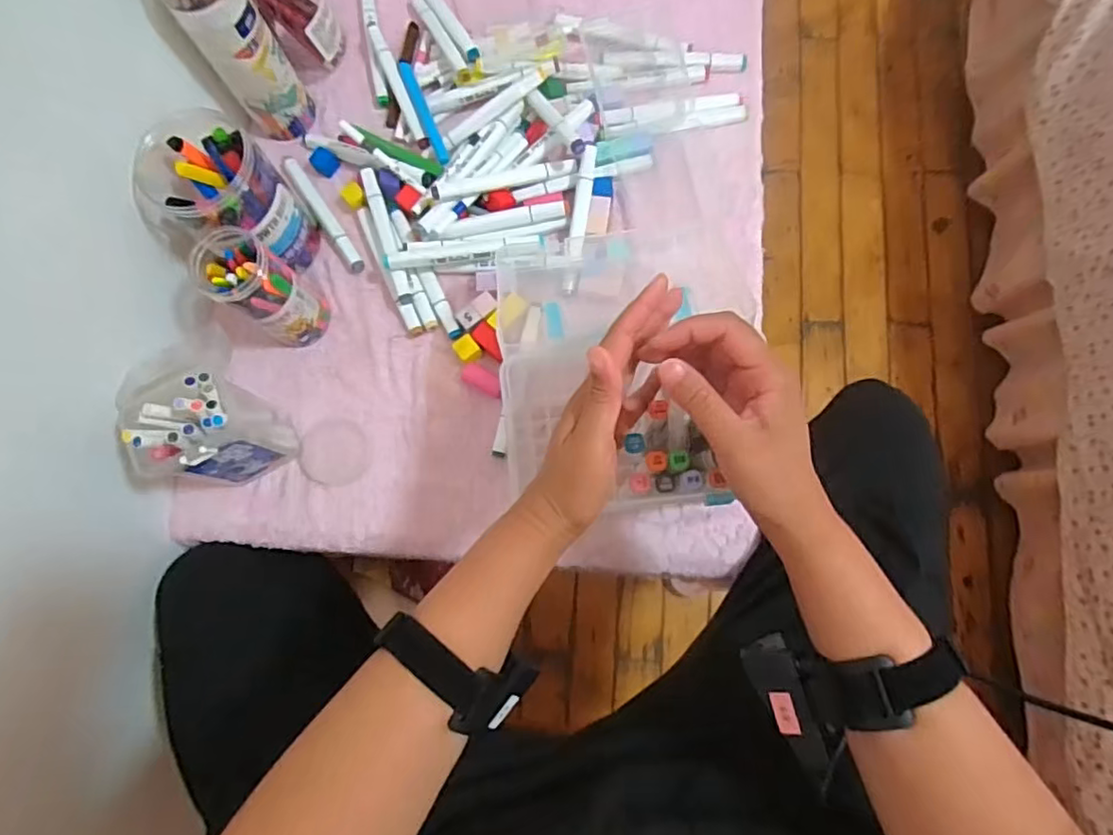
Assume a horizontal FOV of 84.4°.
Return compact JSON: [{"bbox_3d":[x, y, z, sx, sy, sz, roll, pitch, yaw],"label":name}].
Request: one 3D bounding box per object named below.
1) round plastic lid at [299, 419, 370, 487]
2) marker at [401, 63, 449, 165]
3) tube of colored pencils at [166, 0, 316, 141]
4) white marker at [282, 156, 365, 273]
[{"bbox_3d":[-0.210,0.033,0.580,0.063,0.007,0.061,-1,78,4],"label":"round plastic lid"},{"bbox_3d":[-0.135,-0.315,0.632,0.012,0.008,0.128,-20,79,-6],"label":"marker"},{"bbox_3d":[-0.297,-0.347,0.577,0.065,0.175,0.068,-32,79,-6],"label":"tube of colored pencils"},{"bbox_3d":[-0.240,-0.210,0.628,0.016,0.012,0.151,-33,81,-8],"label":"white marker"}]

